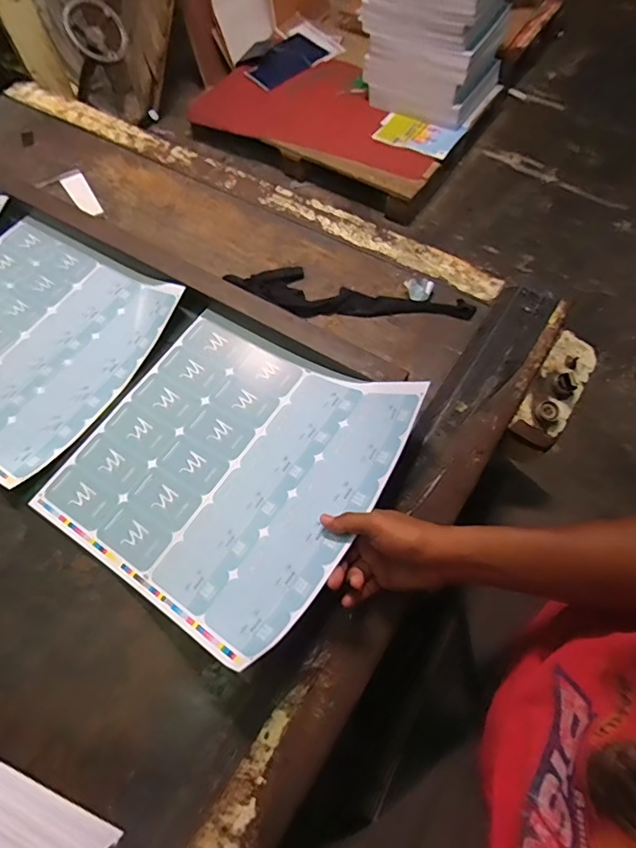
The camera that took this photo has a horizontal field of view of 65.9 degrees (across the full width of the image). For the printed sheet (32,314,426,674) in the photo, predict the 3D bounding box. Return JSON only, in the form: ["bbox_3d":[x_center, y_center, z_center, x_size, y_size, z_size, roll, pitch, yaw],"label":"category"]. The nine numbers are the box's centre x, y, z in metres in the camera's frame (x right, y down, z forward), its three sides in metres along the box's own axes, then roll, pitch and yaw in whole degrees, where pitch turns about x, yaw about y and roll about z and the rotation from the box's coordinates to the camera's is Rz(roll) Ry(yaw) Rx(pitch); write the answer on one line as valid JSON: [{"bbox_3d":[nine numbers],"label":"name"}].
[{"bbox_3d":[-0.114,0.036,0.594,0.368,0.092,0.352,29,69,15],"label":"printed sheet"}]

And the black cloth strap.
[{"bbox_3d":[0.049,-0.195,0.729,0.357,0.028,0.076,8,65,6],"label":"black cloth strap"}]

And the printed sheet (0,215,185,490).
[{"bbox_3d":[-0.443,-0.135,0.729,0.376,0.028,0.347,30,69,15],"label":"printed sheet"}]

